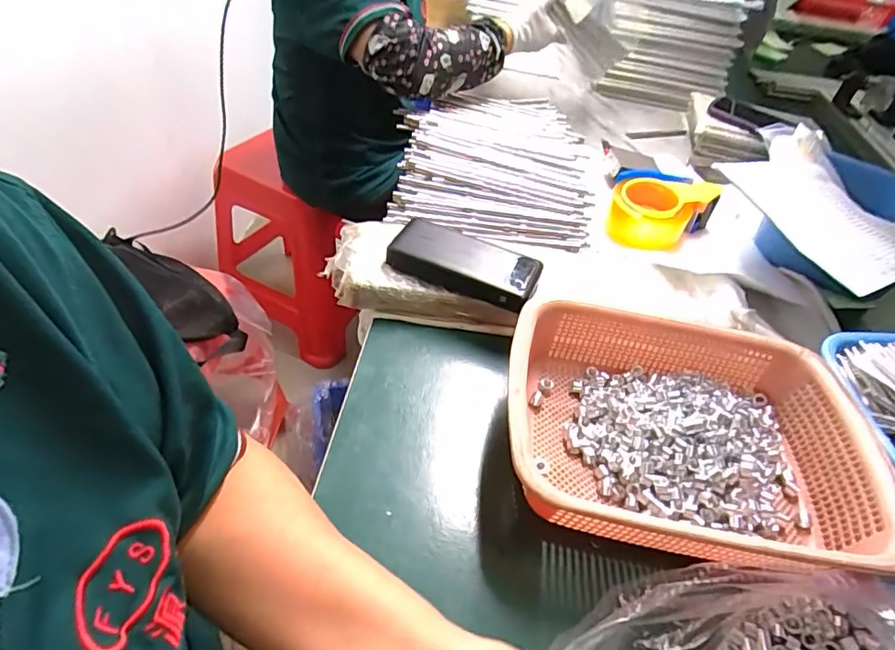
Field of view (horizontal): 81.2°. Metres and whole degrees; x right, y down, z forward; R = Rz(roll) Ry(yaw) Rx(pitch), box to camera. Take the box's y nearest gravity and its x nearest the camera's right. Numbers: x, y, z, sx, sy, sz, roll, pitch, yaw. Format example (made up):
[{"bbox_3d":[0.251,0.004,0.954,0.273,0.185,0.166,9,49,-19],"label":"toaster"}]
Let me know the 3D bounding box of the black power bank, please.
[{"bbox_3d":[0.017,-0.067,0.550,0.156,0.025,0.078,25,48,15],"label":"black power bank"}]

